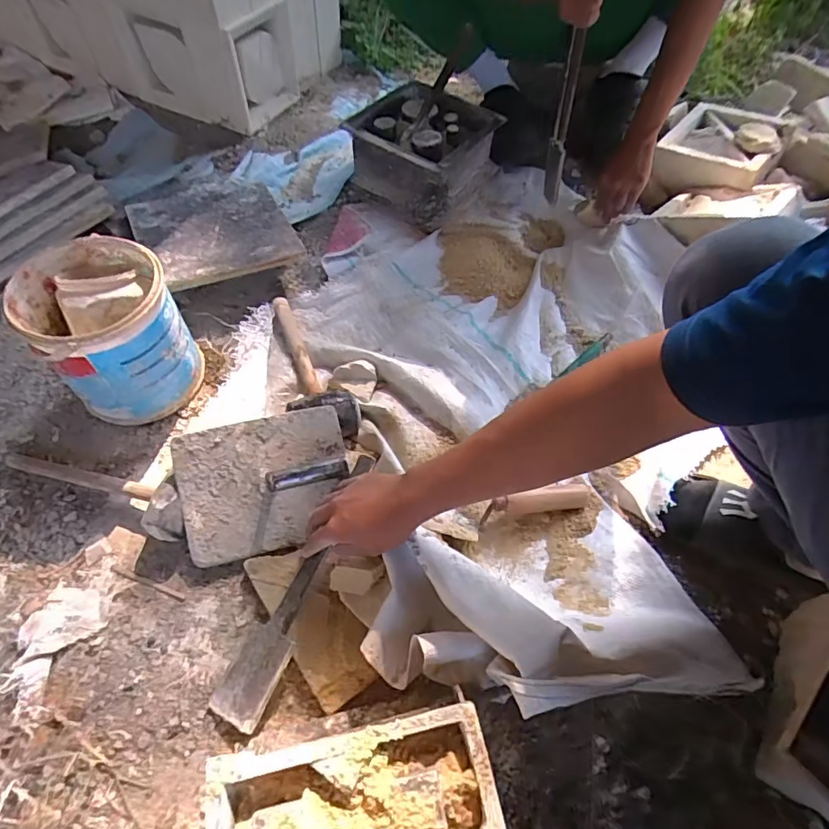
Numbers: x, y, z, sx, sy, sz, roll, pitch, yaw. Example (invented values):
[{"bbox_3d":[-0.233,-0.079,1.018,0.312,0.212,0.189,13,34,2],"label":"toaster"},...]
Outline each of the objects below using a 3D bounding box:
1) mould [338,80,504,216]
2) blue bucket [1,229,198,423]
[{"bbox_3d":[0.010,-0.546,1.028,0.242,0.122,0.258,34,64,19],"label":"mould"},{"bbox_3d":[-0.409,-0.109,0.690,0.170,0.186,0.174,0,58,0],"label":"blue bucket"}]

